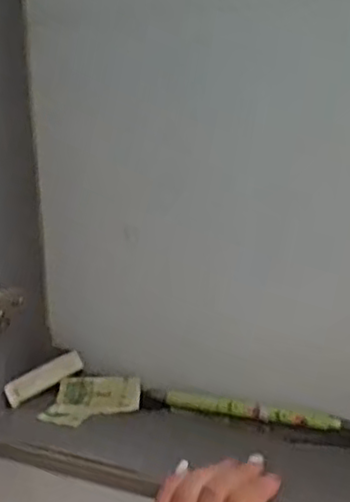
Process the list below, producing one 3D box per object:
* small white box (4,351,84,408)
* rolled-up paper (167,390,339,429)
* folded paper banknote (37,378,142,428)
[{"bbox_3d":[-0.101,0.097,0.510,0.062,0.018,0.007,-27,24,-21],"label":"small white box"},{"bbox_3d":[0.052,0.112,0.465,0.123,0.010,0.011,4,17,22],"label":"rolled-up paper"},{"bbox_3d":[-0.061,0.113,0.494,0.067,0.006,0.047,2,31,6],"label":"folded paper banknote"}]

